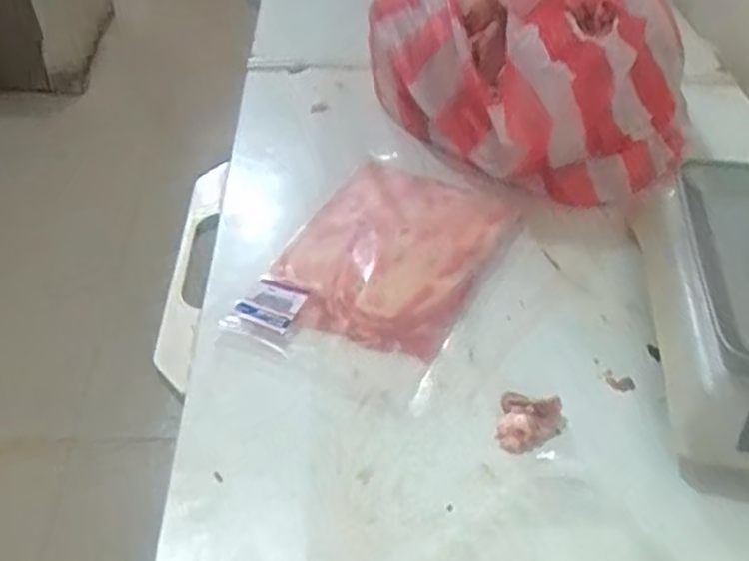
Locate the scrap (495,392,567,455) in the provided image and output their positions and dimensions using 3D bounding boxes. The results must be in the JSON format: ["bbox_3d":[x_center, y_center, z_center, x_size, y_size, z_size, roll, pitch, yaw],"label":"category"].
[{"bbox_3d":[0.116,0.106,0.561,0.048,0.021,0.045,10,43,7],"label":"scrap"}]

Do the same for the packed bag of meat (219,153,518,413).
[{"bbox_3d":[0.012,-0.025,0.683,0.178,0.033,0.283,20,46,17],"label":"packed bag of meat"}]

